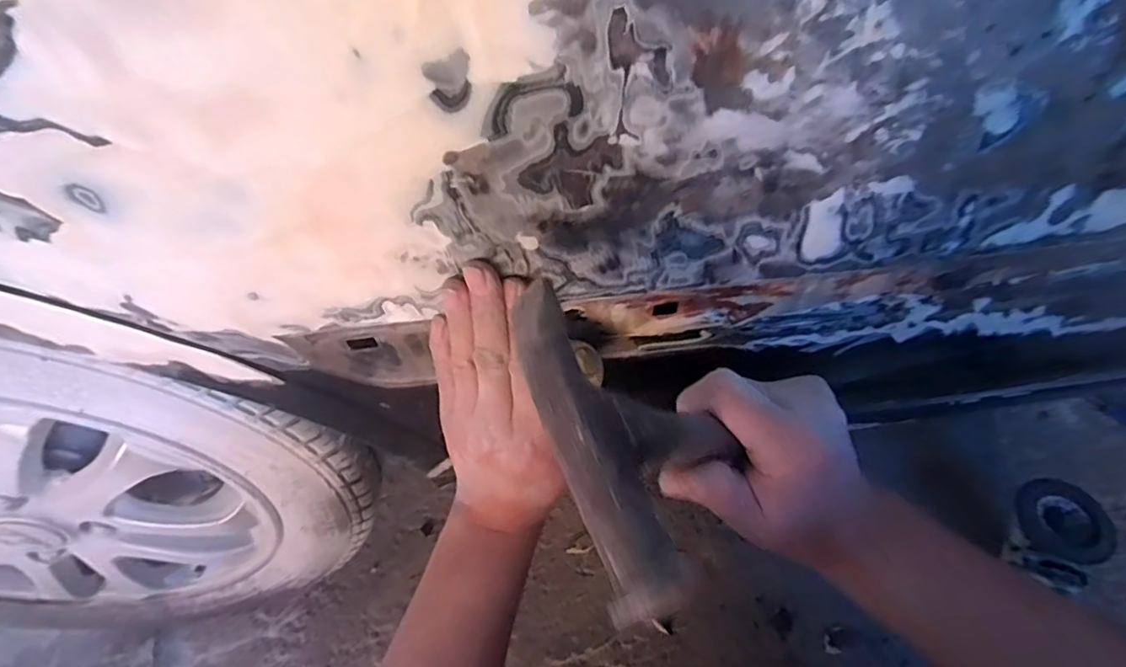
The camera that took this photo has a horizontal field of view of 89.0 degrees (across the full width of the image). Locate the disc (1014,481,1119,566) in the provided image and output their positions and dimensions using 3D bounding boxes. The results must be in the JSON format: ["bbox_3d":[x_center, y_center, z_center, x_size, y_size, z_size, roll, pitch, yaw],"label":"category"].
[{"bbox_3d":[0.569,0.212,0.650,0.083,0.018,0.095,7,49,37],"label":"disc"}]

